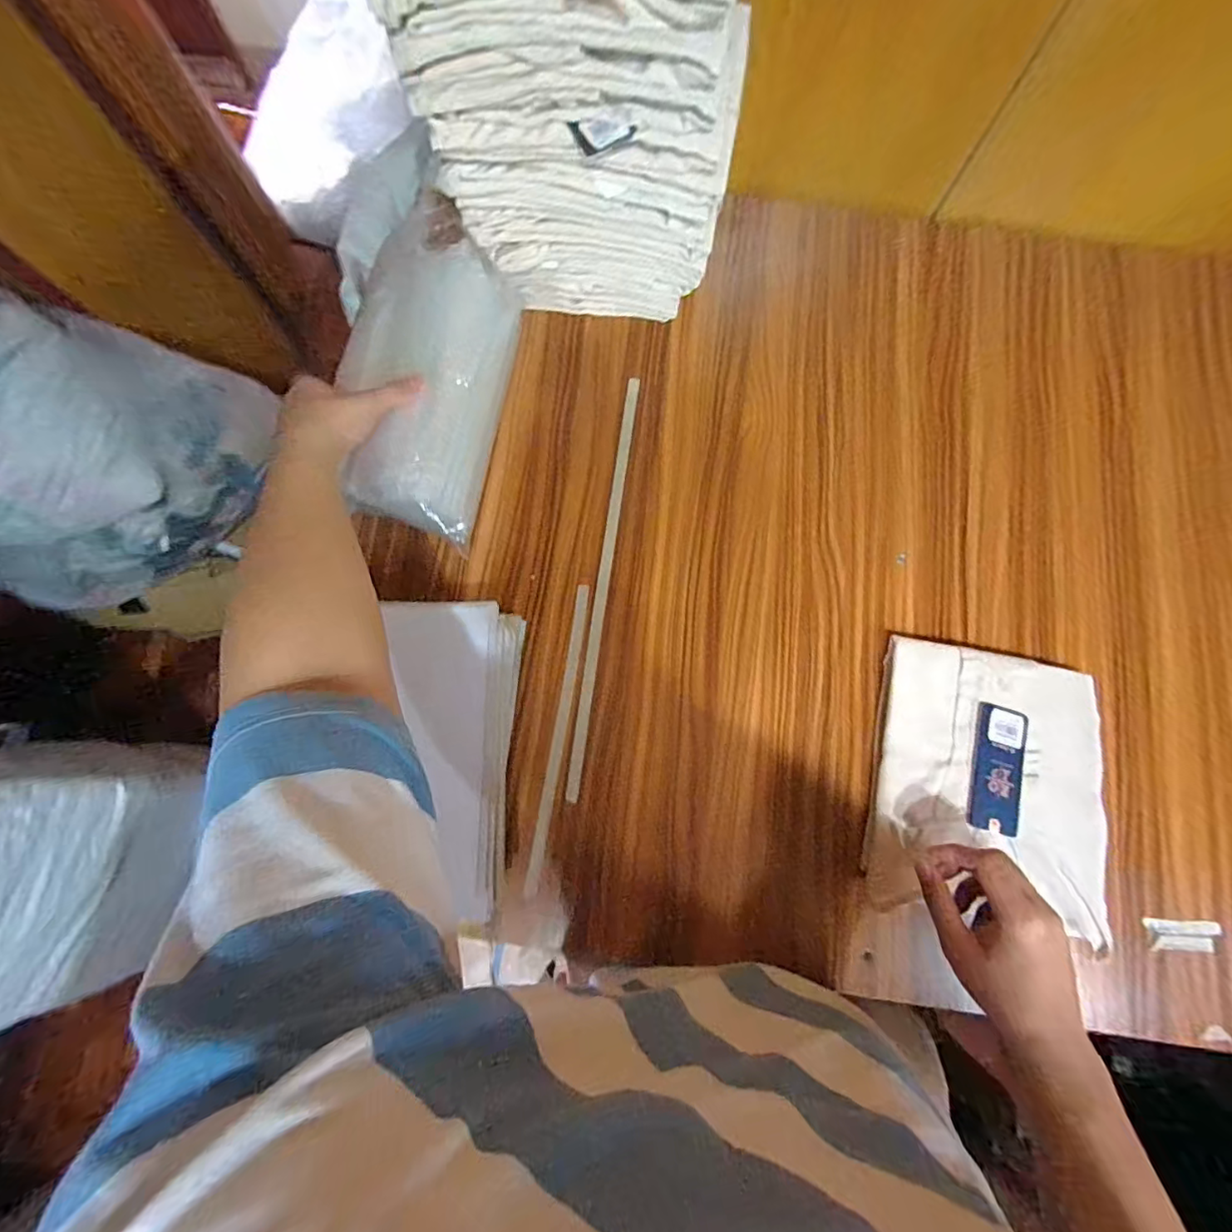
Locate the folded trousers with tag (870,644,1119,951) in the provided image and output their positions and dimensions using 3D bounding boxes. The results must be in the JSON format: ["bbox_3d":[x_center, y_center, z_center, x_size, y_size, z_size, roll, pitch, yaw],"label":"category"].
[{"bbox_3d":[0.375,0.164,0.531,0.214,0.031,0.254,11,80,2],"label":"folded trousers with tag"}]

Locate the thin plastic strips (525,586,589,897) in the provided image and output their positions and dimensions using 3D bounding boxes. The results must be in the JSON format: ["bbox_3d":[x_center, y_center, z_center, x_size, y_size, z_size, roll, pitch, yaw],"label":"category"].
[{"bbox_3d":[-0.060,0.120,0.559,0.014,0.009,0.313,9,80,1],"label":"thin plastic strips"}]

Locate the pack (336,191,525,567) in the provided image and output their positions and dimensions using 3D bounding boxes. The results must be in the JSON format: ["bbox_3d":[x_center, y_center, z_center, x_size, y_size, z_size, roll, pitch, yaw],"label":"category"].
[{"bbox_3d":[-0.189,-0.246,0.548,0.149,0.074,0.333,1,82,0],"label":"pack"}]

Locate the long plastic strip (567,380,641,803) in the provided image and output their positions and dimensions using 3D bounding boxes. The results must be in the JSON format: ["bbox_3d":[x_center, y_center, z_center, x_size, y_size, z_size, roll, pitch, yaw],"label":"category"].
[{"bbox_3d":[-0.011,-0.045,0.596,0.016,0.005,0.479,7,80,1],"label":"long plastic strip"}]

